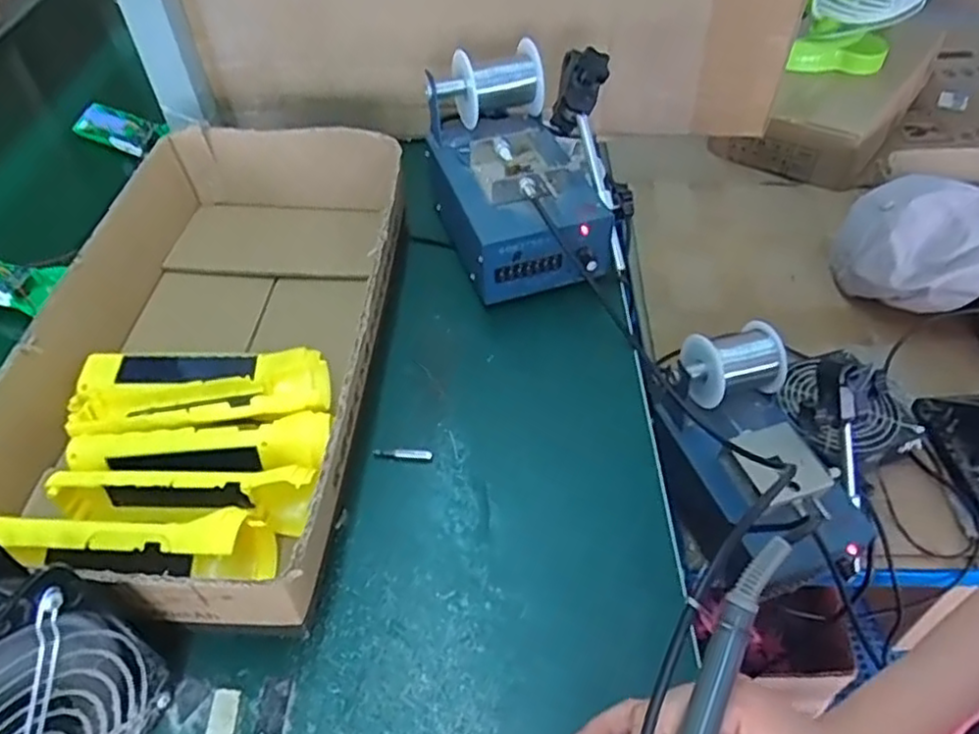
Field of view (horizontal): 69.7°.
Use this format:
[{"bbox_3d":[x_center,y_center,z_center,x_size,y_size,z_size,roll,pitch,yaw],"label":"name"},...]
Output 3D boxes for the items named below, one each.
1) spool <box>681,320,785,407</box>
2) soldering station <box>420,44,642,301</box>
[{"bbox_3d":[0.216,-0.003,0.630,0.092,0.052,0.053,-18,52,-15],"label":"spool"},{"bbox_3d":[0.032,-0.180,0.615,0.143,0.126,0.225,-13,49,-10],"label":"soldering station"}]

